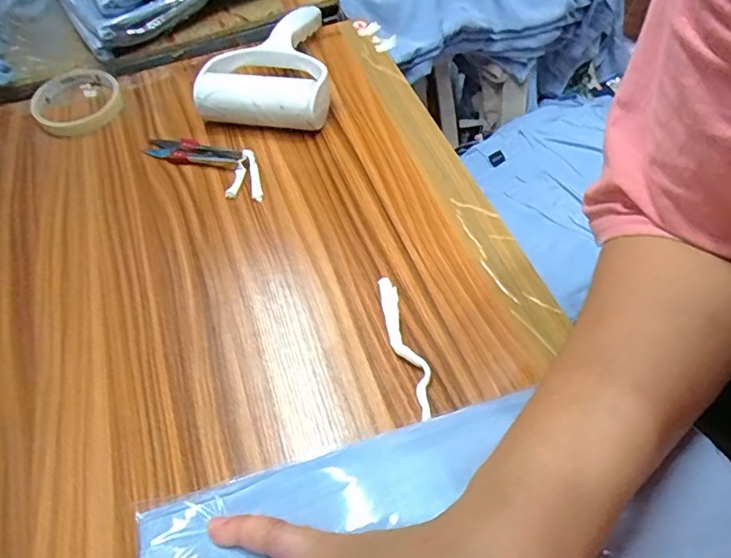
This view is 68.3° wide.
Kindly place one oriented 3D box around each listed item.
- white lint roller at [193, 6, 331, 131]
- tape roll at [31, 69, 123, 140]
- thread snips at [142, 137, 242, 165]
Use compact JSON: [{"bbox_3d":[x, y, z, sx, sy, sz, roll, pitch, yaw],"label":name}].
[{"bbox_3d":[-0.092,-0.207,0.514,0.117,0.044,0.186,-5,54,2],"label":"white lint roller"},{"bbox_3d":[-0.278,-0.173,0.520,0.080,0.020,0.086,-3,54,4],"label":"tape roll"},{"bbox_3d":[-0.148,-0.110,0.469,0.092,0.010,0.029,16,57,16],"label":"thread snips"}]

